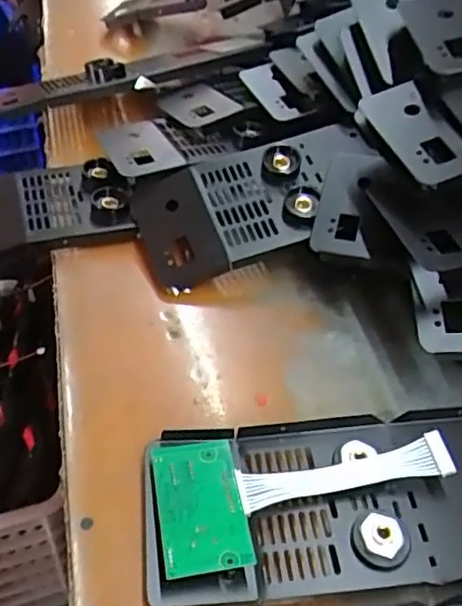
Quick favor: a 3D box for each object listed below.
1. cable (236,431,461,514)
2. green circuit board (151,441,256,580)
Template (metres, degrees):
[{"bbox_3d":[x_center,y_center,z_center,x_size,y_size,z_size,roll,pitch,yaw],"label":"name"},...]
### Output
[{"bbox_3d":[0.062,0.094,0.342,0.115,0.024,0.023,-3,46,-10],"label":"cable"},{"bbox_3d":[-0.017,0.105,0.327,0.044,0.004,0.074,-7,42,-9],"label":"green circuit board"}]

